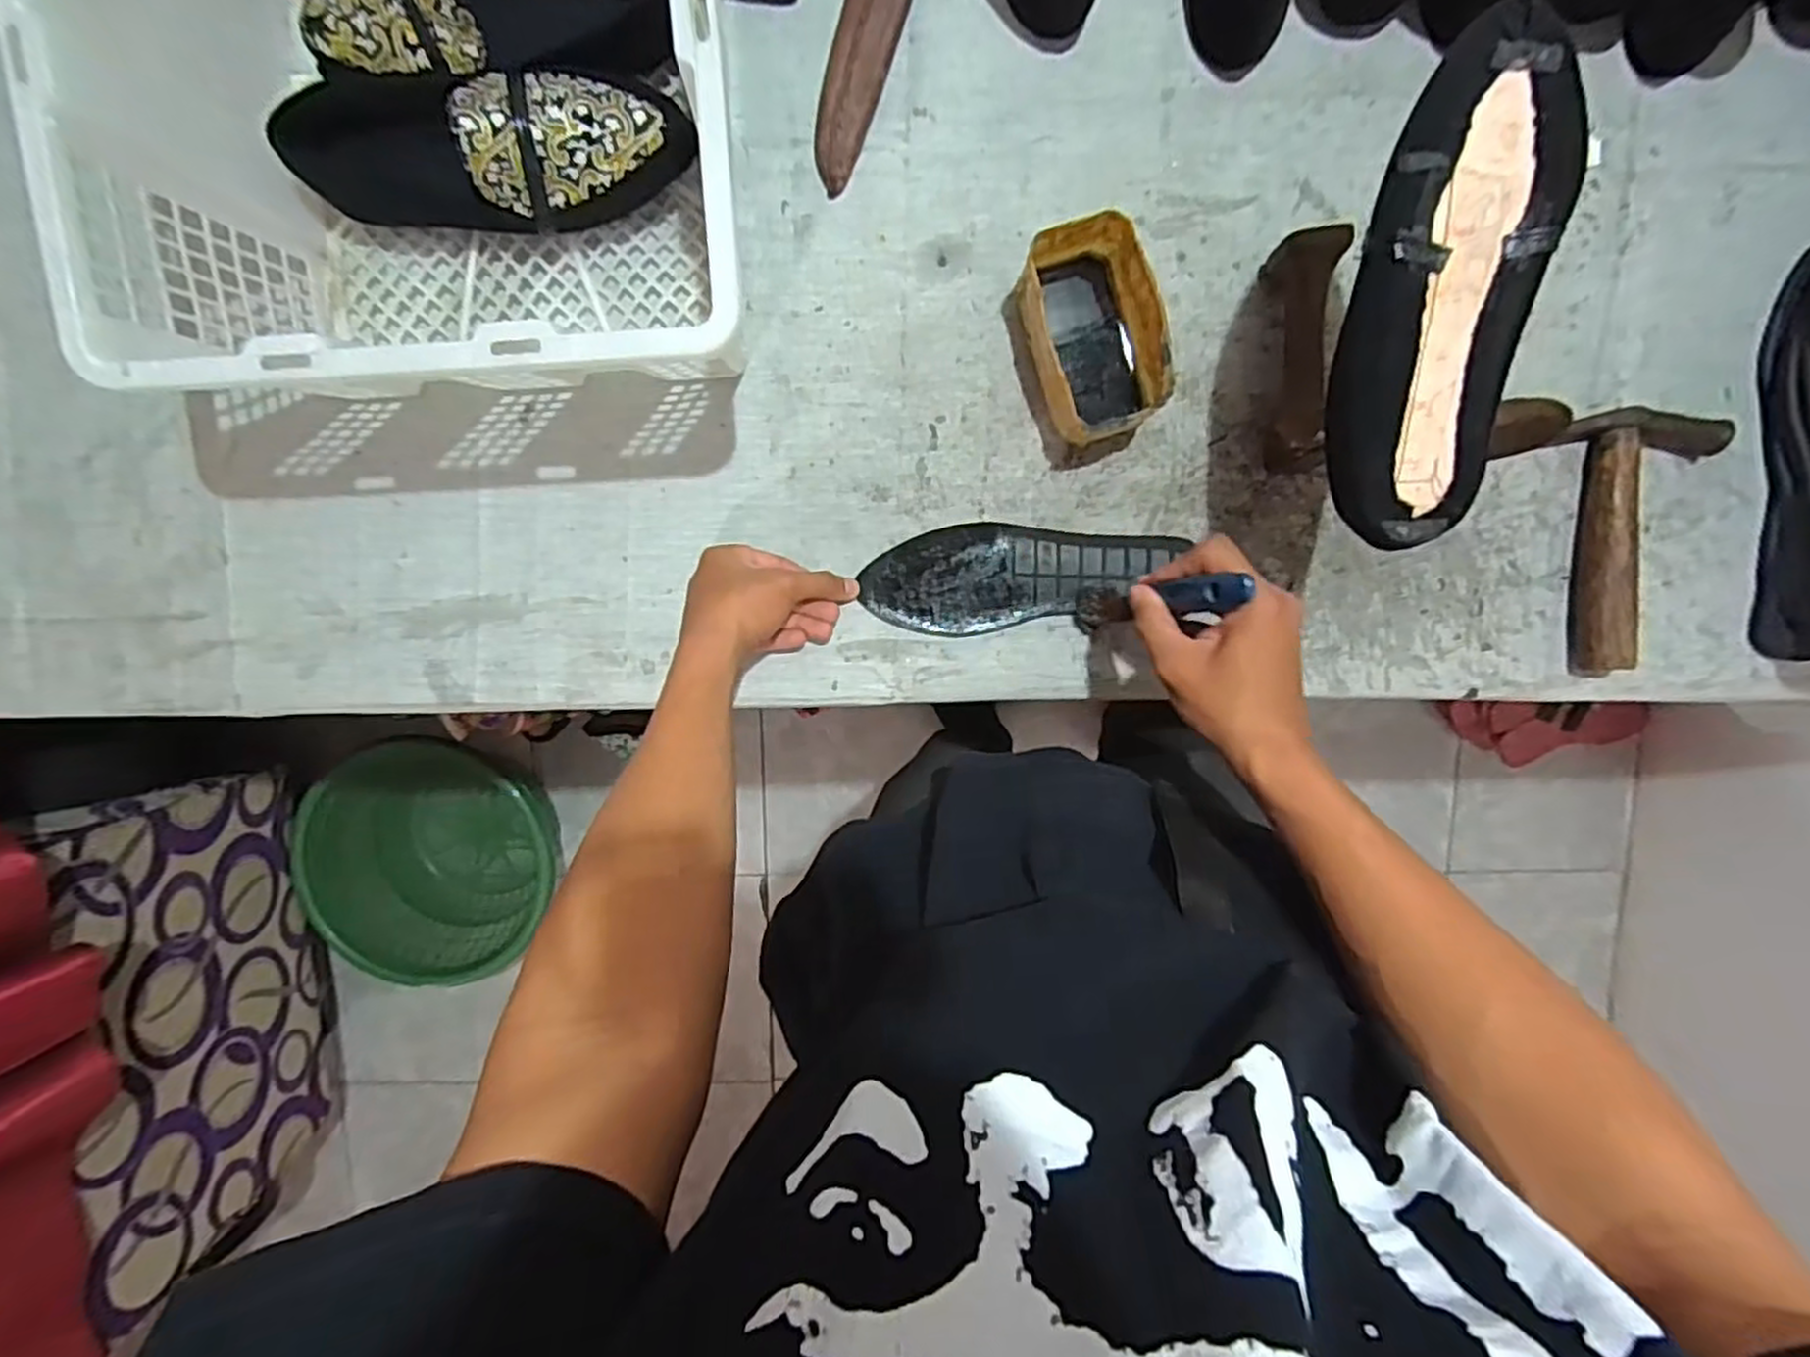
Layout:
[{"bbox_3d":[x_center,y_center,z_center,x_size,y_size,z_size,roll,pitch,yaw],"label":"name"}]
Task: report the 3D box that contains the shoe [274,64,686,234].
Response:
[{"bbox_3d":[-0.266,-0.332,0.492,0.234,0.083,0.085,2,98,0],"label":"shoe"}]

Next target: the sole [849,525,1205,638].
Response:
[{"bbox_3d":[0.084,-0.076,0.564,0.225,0.013,0.074,-7,98,1],"label":"sole"}]

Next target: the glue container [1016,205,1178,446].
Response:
[{"bbox_3d":[0.125,-0.227,0.521,0.078,0.061,0.130,-17,97,3],"label":"glue container"}]

